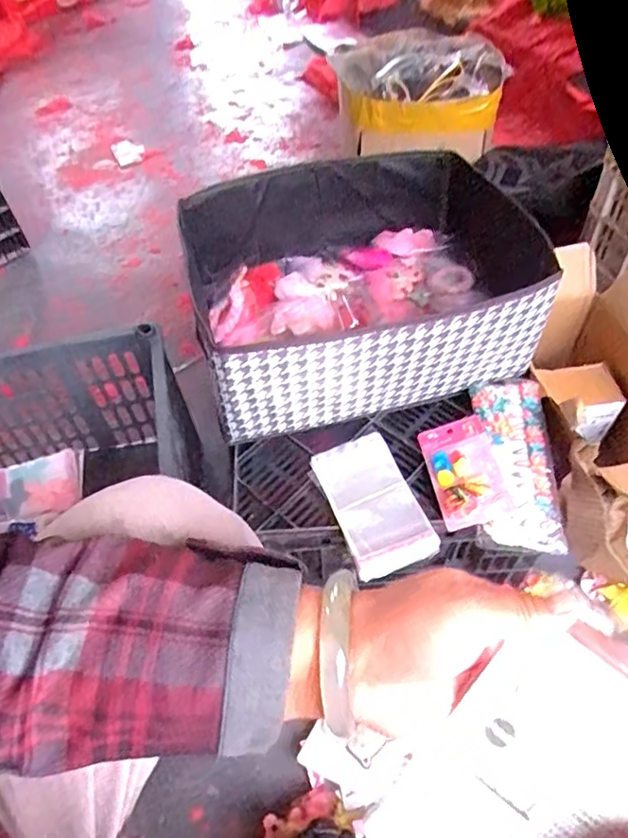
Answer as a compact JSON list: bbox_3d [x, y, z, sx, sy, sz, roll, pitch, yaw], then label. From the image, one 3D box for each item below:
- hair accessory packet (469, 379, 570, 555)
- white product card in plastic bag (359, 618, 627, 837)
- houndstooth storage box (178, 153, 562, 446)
[{"bbox_3d":[0.242,0.047,0.684,0.084,0.029,0.229,1,53,5],"label":"hair accessory packet"},{"bbox_3d":[0.109,0.160,0.262,0.095,0.018,0.163,38,98,11],"label":"white product card in plastic bag"},{"bbox_3d":[0.058,-0.181,0.762,0.424,0.162,0.350,-13,53,-6],"label":"houndstooth storage box"}]

